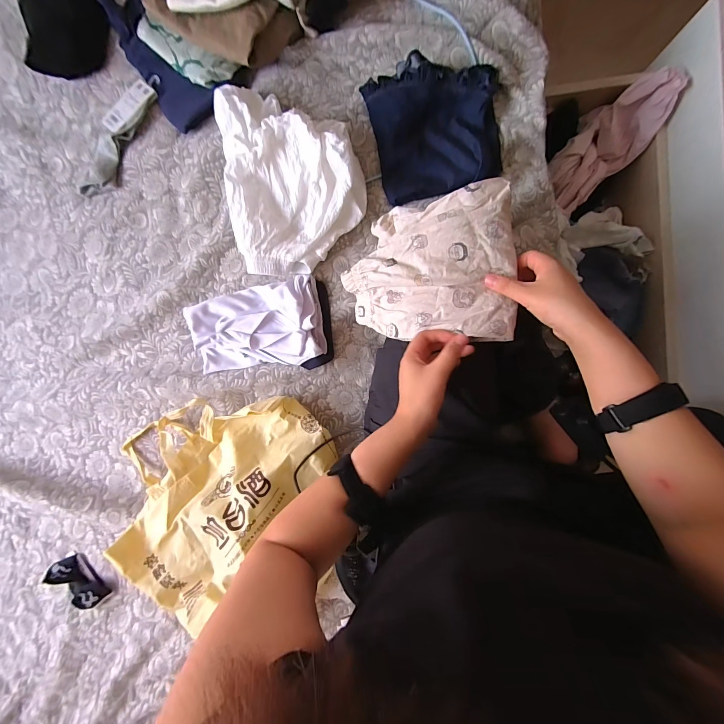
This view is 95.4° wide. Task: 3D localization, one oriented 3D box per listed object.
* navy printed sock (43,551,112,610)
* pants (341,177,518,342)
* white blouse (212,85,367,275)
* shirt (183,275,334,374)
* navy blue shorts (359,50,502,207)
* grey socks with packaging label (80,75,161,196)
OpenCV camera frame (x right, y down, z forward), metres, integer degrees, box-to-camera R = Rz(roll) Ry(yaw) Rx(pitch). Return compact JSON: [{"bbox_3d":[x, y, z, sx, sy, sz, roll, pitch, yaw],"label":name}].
[{"bbox_3d":[-0.559,0.435,0.648,0.065,0.035,0.118,-40,87,8],"label":"navy printed sock"},{"bbox_3d":[0.086,-0.128,0.453,0.228,0.063,0.191,2,94,23],"label":"pants"},{"bbox_3d":[-0.115,-0.301,0.544,0.225,0.063,0.293,-7,92,8],"label":"white blouse"},{"bbox_3d":[-0.180,-0.057,0.572,0.247,0.040,0.151,-8,92,8],"label":"shirt"},{"bbox_3d":[0.125,-0.381,0.533,0.210,0.045,0.204,-13,91,8],"label":"navy blue shorts"},{"bbox_3d":[-0.450,-0.417,0.604,0.062,0.020,0.242,32,97,5],"label":"grey socks with packaging label"}]

